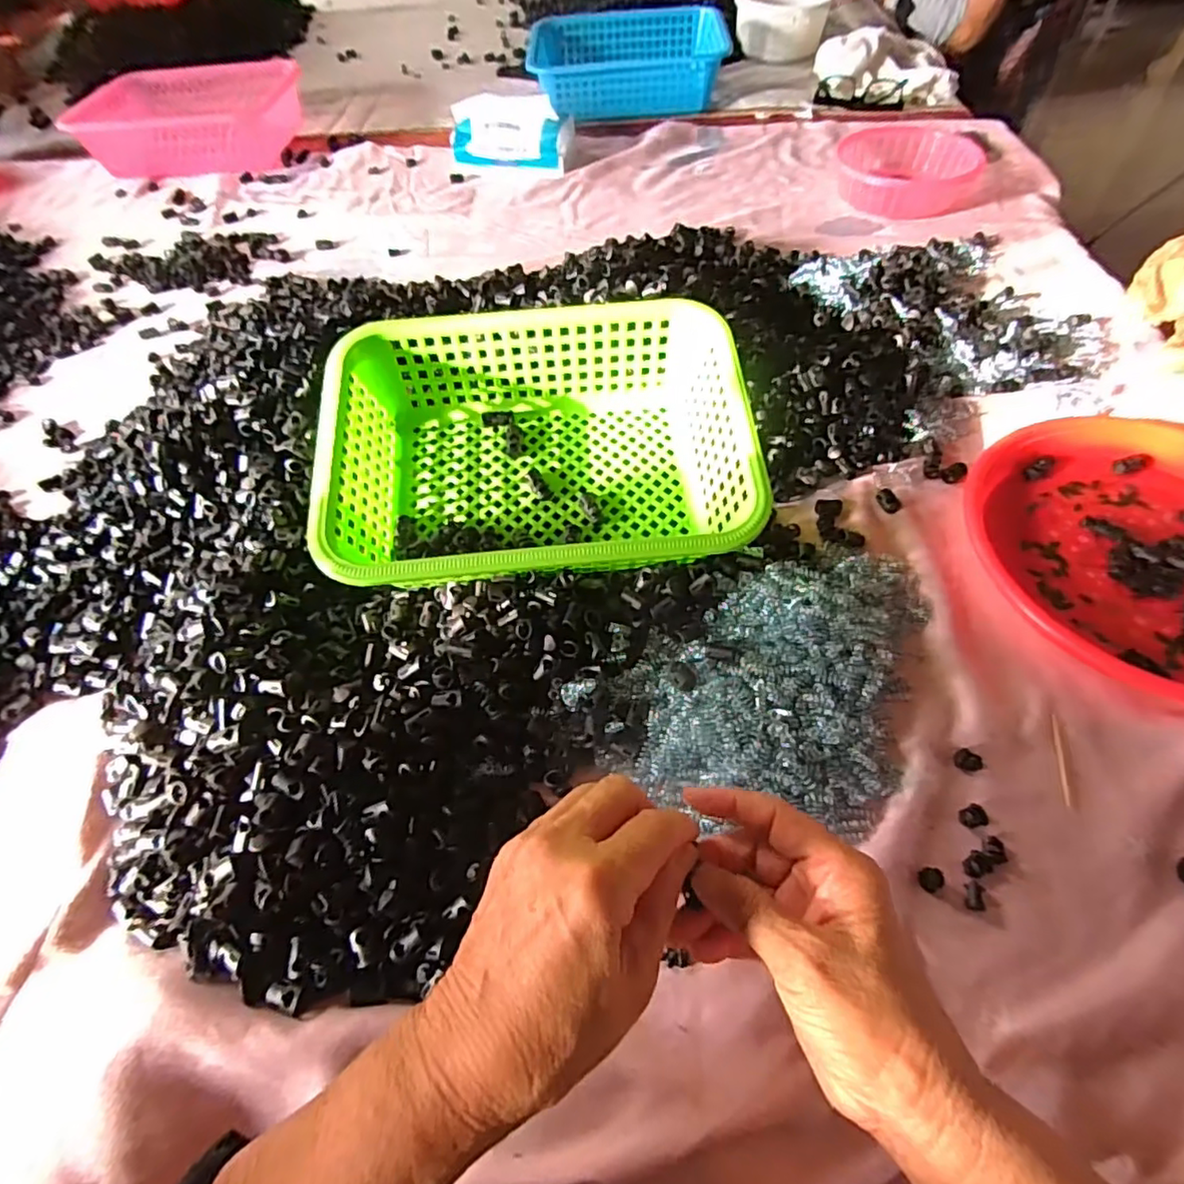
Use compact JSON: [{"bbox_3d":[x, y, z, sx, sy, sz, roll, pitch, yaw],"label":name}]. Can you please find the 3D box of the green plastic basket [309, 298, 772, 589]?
[{"bbox_3d":[-0.038,-0.105,0.449,0.298,0.091,0.206,-8,57,0],"label":"green plastic basket"}]

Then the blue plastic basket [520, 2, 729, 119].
[{"bbox_3d":[0.057,-0.844,0.959,0.307,0.076,0.207,-2,57,3],"label":"blue plastic basket"}]

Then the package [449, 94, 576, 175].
[{"bbox_3d":[-0.113,-0.633,0.835,0.166,0.075,0.081,11,59,11],"label":"package"}]

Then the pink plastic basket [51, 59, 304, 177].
[{"bbox_3d":[-0.614,-0.727,0.926,0.314,0.084,0.141,-6,57,1],"label":"pink plastic basket"}]

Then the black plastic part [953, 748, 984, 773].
[{"bbox_3d":[0.235,0.105,0.373,0.015,0.006,0.011,34,66,23],"label":"black plastic part"}]

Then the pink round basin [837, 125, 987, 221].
[{"bbox_3d":[0.399,-0.540,0.767,0.170,0.046,0.160,14,60,13],"label":"pink round basin"}]

